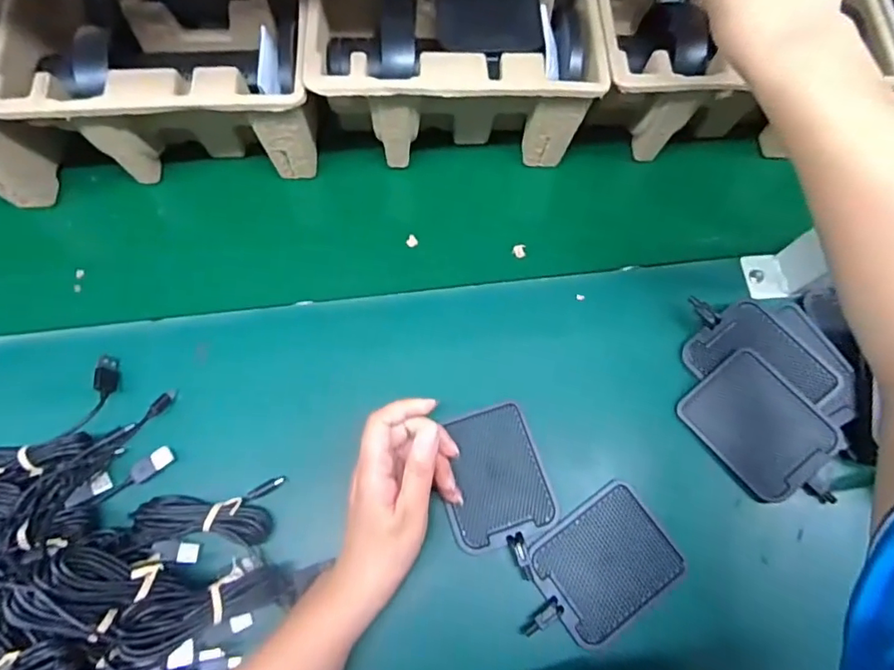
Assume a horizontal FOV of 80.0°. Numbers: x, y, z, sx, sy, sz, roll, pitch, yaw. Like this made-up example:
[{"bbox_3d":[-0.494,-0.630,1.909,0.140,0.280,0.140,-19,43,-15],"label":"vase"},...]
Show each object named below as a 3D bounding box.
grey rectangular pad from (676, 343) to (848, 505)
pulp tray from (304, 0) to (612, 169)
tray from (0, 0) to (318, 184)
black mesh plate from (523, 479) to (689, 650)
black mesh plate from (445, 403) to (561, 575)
[{"bbox_3d":[0.243,0.073,0.407,0.080,0.010,0.113,-42,75,0],"label":"grey rectangular pad"},{"bbox_3d":[0.004,-0.221,0.451,0.230,0.114,0.137,-1,67,-1],"label":"pulp tray"},{"bbox_3d":[-0.218,-0.205,0.438,0.221,0.109,0.140,-3,67,-1],"label":"tray"},{"bbox_3d":[0.106,0.166,0.376,0.115,0.007,0.078,-32,74,-13],"label":"black mesh plate"},{"bbox_3d":[0.036,0.112,0.398,0.076,0.010,0.112,-16,68,-7],"label":"black mesh plate"}]

